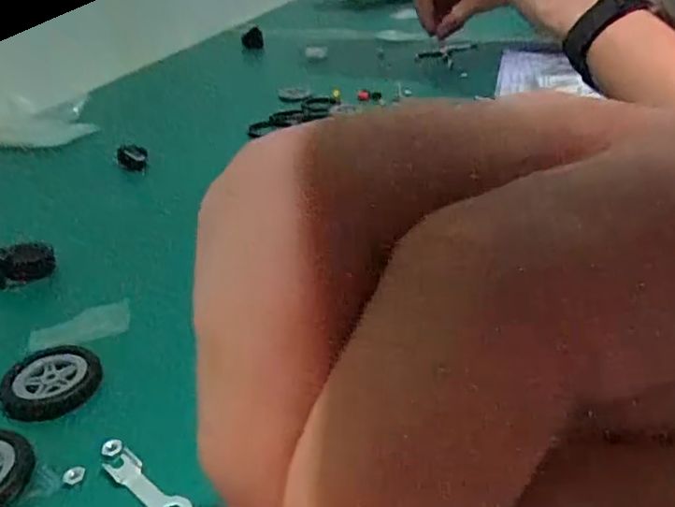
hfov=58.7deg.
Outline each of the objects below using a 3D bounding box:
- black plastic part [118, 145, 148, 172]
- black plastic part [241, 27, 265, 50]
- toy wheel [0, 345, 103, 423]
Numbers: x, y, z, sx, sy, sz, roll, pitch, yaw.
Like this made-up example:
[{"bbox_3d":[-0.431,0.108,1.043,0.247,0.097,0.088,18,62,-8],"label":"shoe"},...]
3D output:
[{"bbox_3d":[-0.152,-0.070,0.444,0.021,0.022,0.009,-15,34,-20],"label":"black plastic part"},{"bbox_3d":[-0.112,-0.283,0.786,0.028,0.039,0.008,3,64,-1],"label":"black plastic part"},{"bbox_3d":[-0.116,0.052,0.244,0.037,0.008,0.037,-2,30,1],"label":"toy wheel"}]

